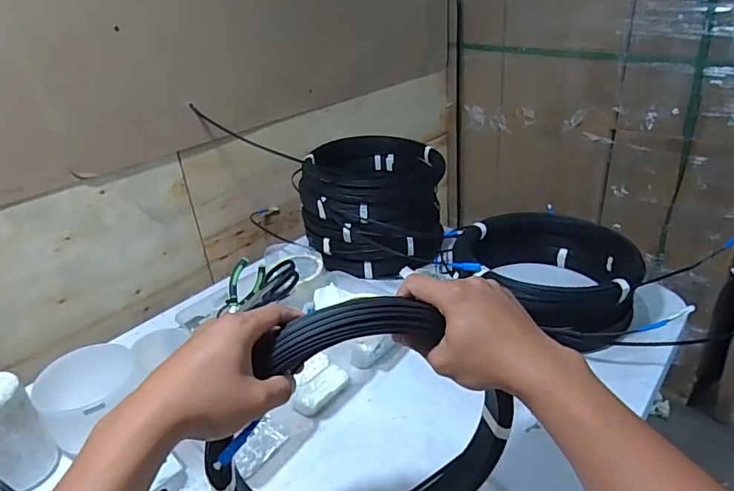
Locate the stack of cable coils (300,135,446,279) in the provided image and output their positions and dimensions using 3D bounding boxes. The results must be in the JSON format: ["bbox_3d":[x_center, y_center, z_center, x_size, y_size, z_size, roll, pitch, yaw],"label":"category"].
[{"bbox_3d":[0.014,-0.090,0.981,0.274,0.186,0.276,-3,28,5],"label":"stack of cable coils"}]

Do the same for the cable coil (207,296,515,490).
[{"bbox_3d":[0.004,0.178,0.444,0.271,0.273,0.046,-11,28,-11],"label":"cable coil"}]

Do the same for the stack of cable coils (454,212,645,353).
[{"bbox_3d":[0.291,0.055,0.793,0.281,0.109,0.288,-4,28,2],"label":"stack of cable coils"}]

